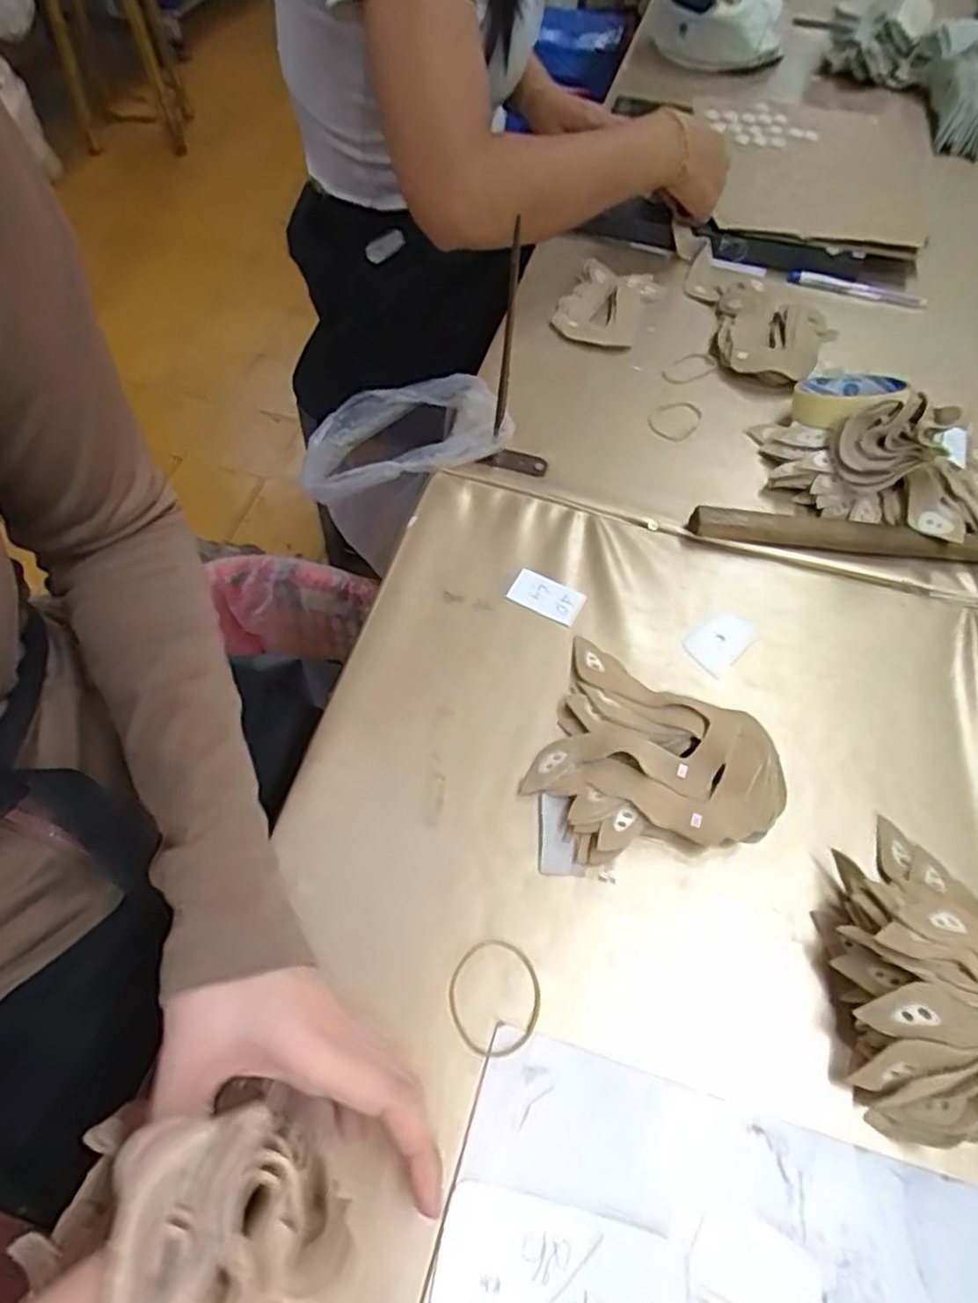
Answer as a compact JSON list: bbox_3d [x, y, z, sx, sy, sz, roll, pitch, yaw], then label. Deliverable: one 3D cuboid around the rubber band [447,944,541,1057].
[{"bbox_3d":[0.003,0.174,0.358,0.047,0.004,0.052,20,59,10],"label":"rubber band"}]

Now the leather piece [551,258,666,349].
[{"bbox_3d":[0.114,-0.336,0.691,0.083,0.019,0.113,24,60,13],"label":"leather piece"}]

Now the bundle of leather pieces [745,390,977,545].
[{"bbox_3d":[0.304,-0.157,0.543,0.183,0.082,0.117,22,59,11],"label":"bundle of leather pieces"}]

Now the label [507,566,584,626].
[{"bbox_3d":[0.040,-0.039,0.498,0.049,0.004,0.028,26,67,12],"label":"label"}]

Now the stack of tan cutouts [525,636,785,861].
[{"bbox_3d":[0.095,0.070,0.419,0.141,0.020,0.125,27,60,14],"label":"stack of tan cutouts"}]

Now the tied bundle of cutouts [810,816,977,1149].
[{"bbox_3d":[0.243,0.157,0.355,0.130,0.051,0.152,5,57,1],"label":"tied bundle of cutouts"}]

